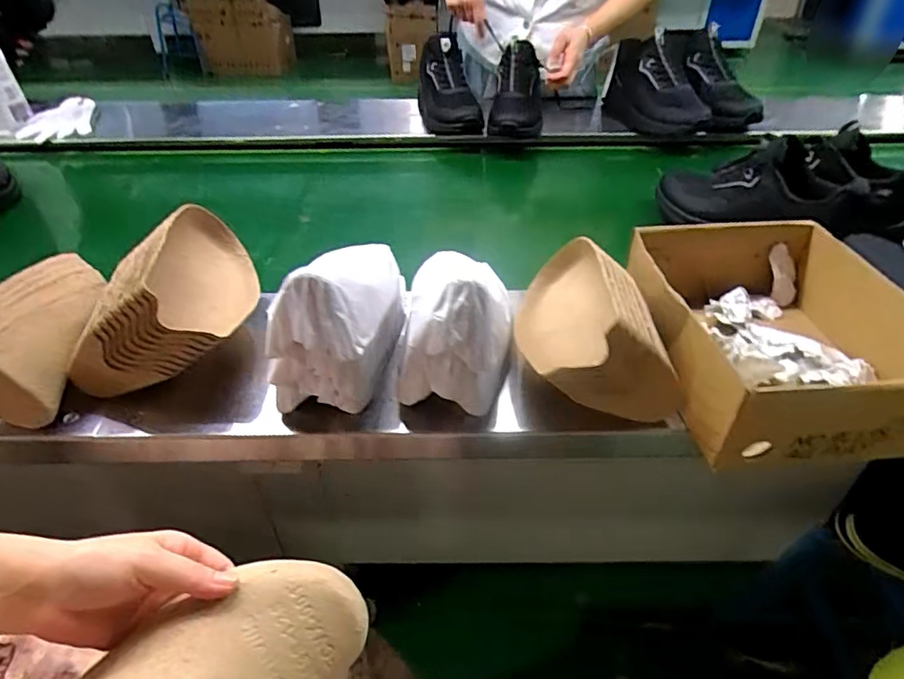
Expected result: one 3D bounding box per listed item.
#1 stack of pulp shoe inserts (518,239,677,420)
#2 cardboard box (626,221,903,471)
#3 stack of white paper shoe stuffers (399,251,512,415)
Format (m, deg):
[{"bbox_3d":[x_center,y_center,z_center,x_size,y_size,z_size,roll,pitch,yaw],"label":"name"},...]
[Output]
[{"bbox_3d":[0.128,-0.023,0.551,0.118,0.102,0.218,-9,40,-9],"label":"stack of pulp shoe inserts"},{"bbox_3d":[0.320,-0.007,0.555,0.245,0.106,0.272,0,40,1],"label":"cardboard box"},{"bbox_3d":[0.003,0.002,0.480,0.099,0.134,0.046,-7,40,-7],"label":"stack of white paper shoe stuffers"}]

